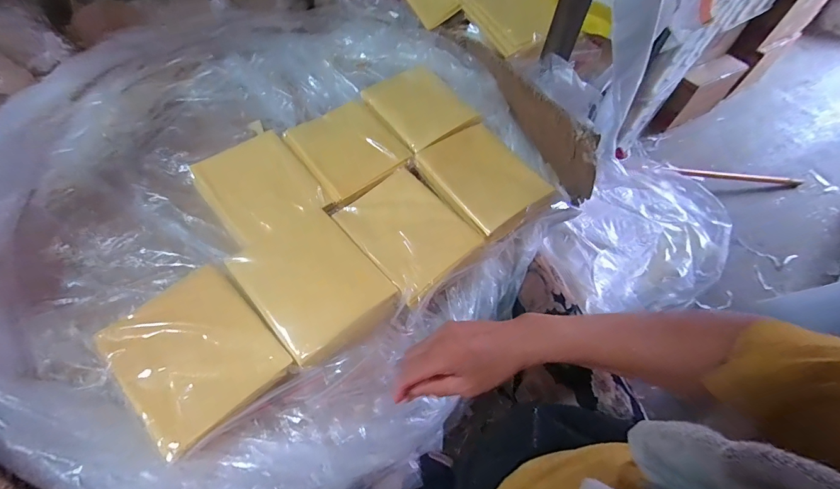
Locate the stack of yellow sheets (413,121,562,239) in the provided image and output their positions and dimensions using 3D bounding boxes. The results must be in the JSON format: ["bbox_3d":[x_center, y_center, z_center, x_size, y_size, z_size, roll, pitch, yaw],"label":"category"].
[{"bbox_3d":[0.111,-0.120,0.592,0.155,0.048,0.199,-30,64,-20],"label":"stack of yellow sheets"}]

